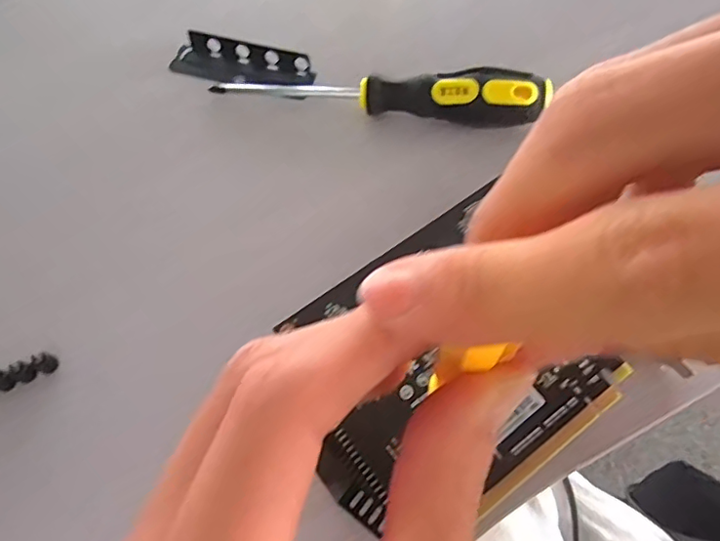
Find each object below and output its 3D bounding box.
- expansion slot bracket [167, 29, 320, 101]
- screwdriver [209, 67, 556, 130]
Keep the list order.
[{"bbox_3d":[-0.077,-0.131,0.351,0.090,0.013,0.033,14,65,8],"label":"expansion slot bracket"},{"bbox_3d":[0.010,-0.102,0.319,0.195,0.032,0.025,5,64,4],"label":"screwdriver"}]

